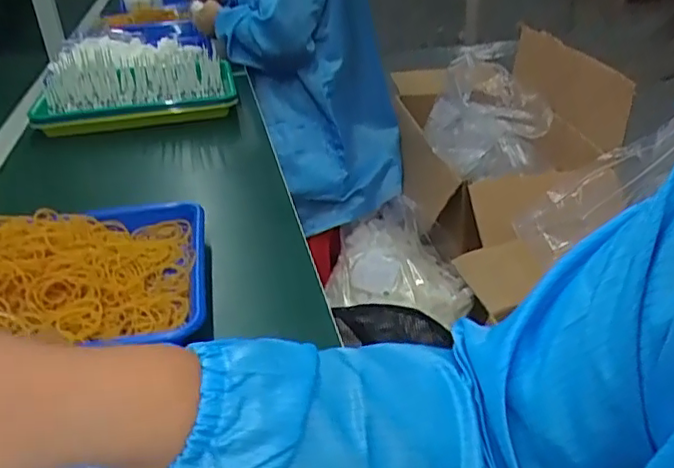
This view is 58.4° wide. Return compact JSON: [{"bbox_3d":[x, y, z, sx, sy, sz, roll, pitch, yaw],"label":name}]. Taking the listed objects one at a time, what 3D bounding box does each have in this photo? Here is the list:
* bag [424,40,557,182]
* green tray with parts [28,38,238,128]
[{"bbox_3d":[0.331,-0.276,1.293,0.270,0.211,0.213,5,32,16],"label":"bag"},{"bbox_3d":[-0.351,-0.296,1.065,0.319,0.074,0.366,-11,31,-12],"label":"green tray with parts"}]

